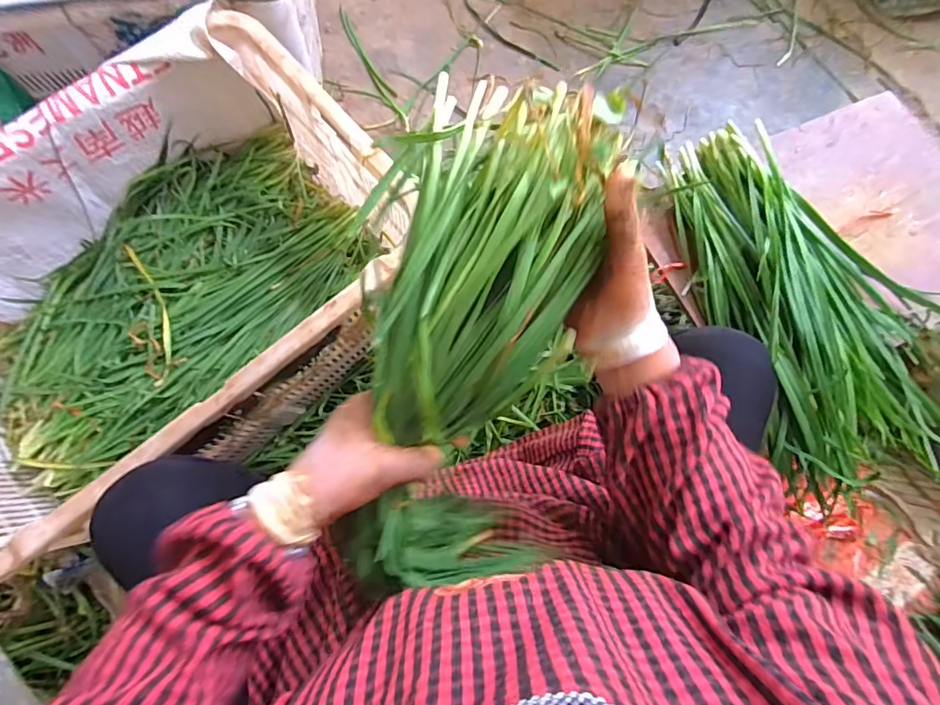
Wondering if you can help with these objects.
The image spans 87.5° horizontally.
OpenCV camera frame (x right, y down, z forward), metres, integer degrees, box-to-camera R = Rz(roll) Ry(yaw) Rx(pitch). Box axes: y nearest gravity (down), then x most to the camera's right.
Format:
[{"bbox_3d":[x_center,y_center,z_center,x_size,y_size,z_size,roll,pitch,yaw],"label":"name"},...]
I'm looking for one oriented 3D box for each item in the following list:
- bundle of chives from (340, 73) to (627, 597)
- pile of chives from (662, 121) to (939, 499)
[{"bbox_3d":[0.003,0.009,0.371,0.133,0.101,0.380,14,106,3],"label":"bundle of chives"},{"bbox_3d":[0.429,-0.079,0.606,0.256,0.079,0.465,-21,78,-5],"label":"pile of chives"}]

